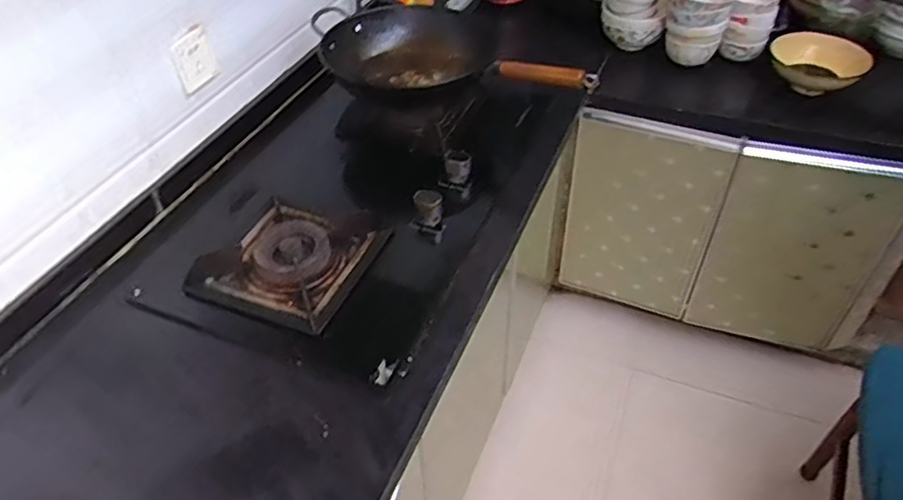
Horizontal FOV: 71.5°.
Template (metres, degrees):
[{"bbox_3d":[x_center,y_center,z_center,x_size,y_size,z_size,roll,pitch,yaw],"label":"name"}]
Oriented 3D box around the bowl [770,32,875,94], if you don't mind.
[{"bbox_3d":[0.782,-0.400,1.337,0.180,0.063,0.201,13,47,15],"label":"bowl"}]

